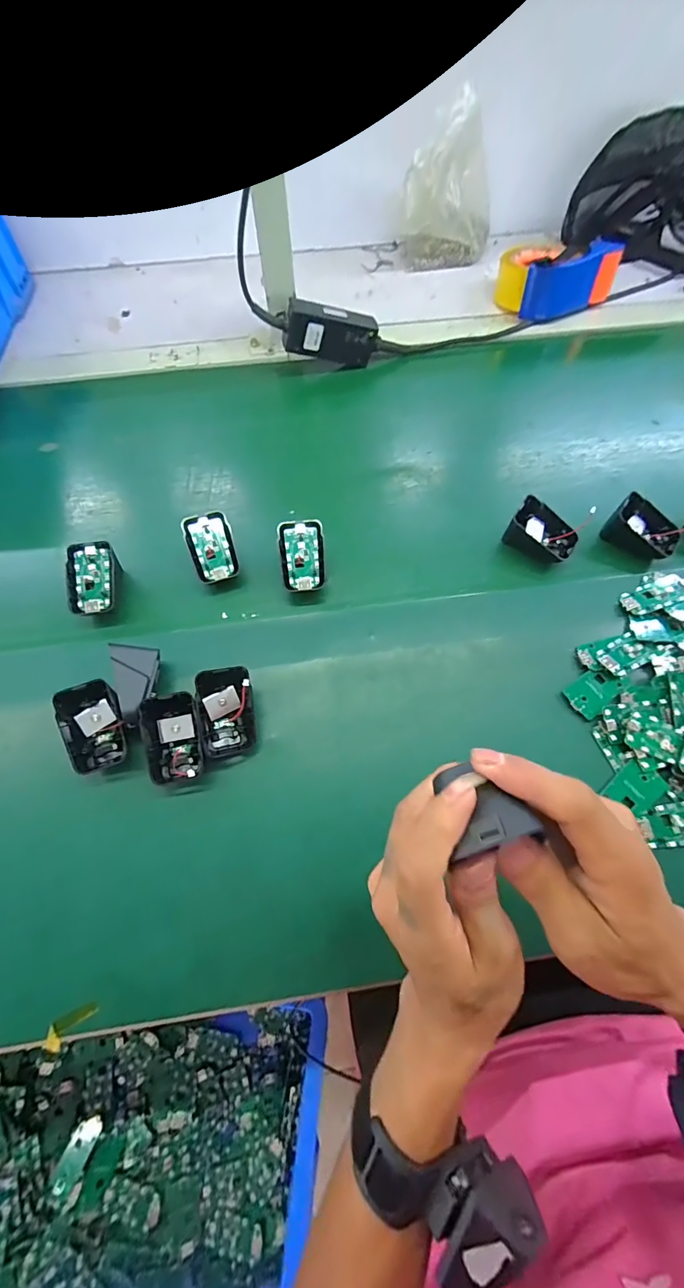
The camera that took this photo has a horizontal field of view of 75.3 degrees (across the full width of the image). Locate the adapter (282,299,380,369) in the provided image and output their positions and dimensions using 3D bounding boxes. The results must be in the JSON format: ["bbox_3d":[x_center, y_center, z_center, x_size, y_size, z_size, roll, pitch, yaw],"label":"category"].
[{"bbox_3d":[-0.015,-0.390,0.563,0.117,0.064,0.025,-3,63,-23],"label":"adapter"}]

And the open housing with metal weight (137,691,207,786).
[{"bbox_3d":[-0.136,0.077,0.359,0.044,0.024,0.069,-12,81,-4],"label":"open housing with metal weight"}]

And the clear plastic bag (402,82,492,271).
[{"bbox_3d":[0.159,-0.647,0.644,0.135,0.151,0.093,9,65,5],"label":"clear plastic bag"}]

